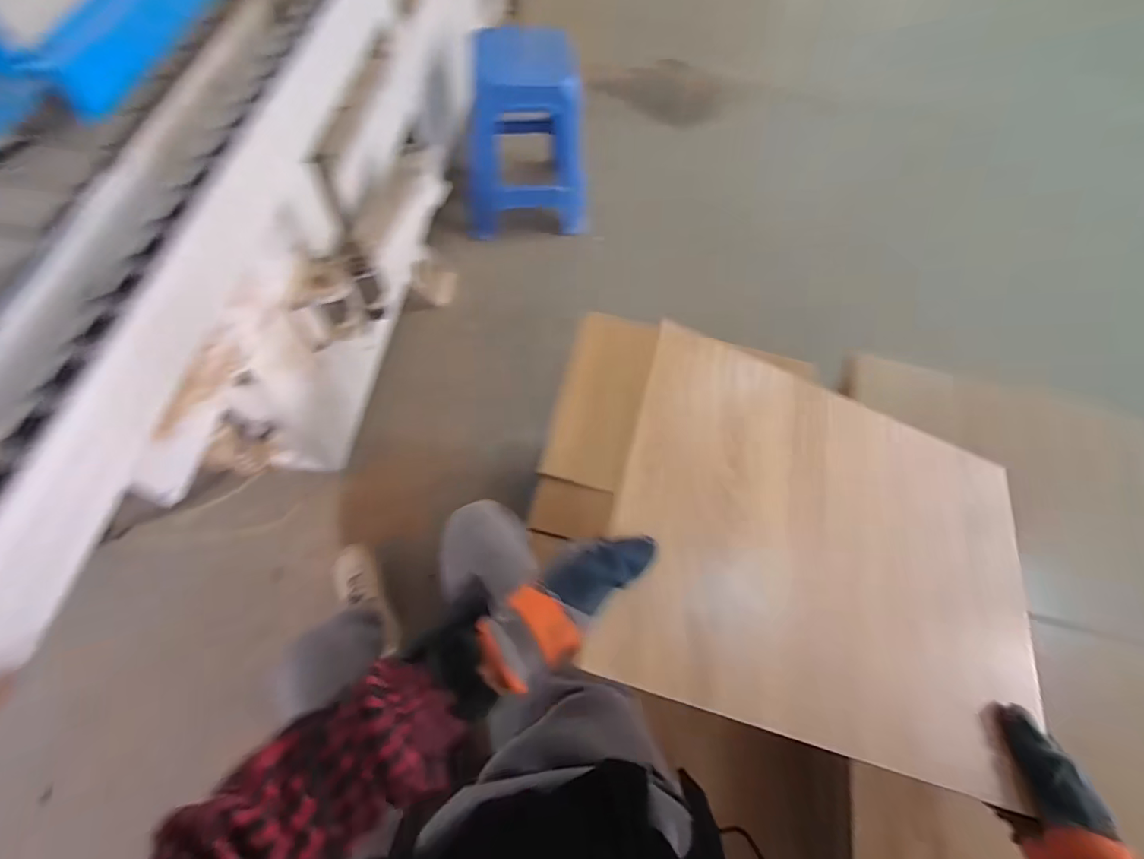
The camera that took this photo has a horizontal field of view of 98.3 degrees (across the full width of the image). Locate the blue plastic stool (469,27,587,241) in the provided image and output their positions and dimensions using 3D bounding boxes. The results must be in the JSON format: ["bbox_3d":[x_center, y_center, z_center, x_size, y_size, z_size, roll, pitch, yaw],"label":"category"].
[{"bbox_3d":[-0.150,-0.925,1.585,0.387,0.424,0.353,-3,64,-5],"label":"blue plastic stool"}]

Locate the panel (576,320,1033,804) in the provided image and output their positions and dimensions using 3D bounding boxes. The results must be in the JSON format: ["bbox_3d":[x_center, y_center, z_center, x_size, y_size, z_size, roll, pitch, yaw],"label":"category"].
[{"bbox_3d":[0.241,0.104,0.450,0.413,0.018,0.323,21,63,-8],"label":"panel"}]

